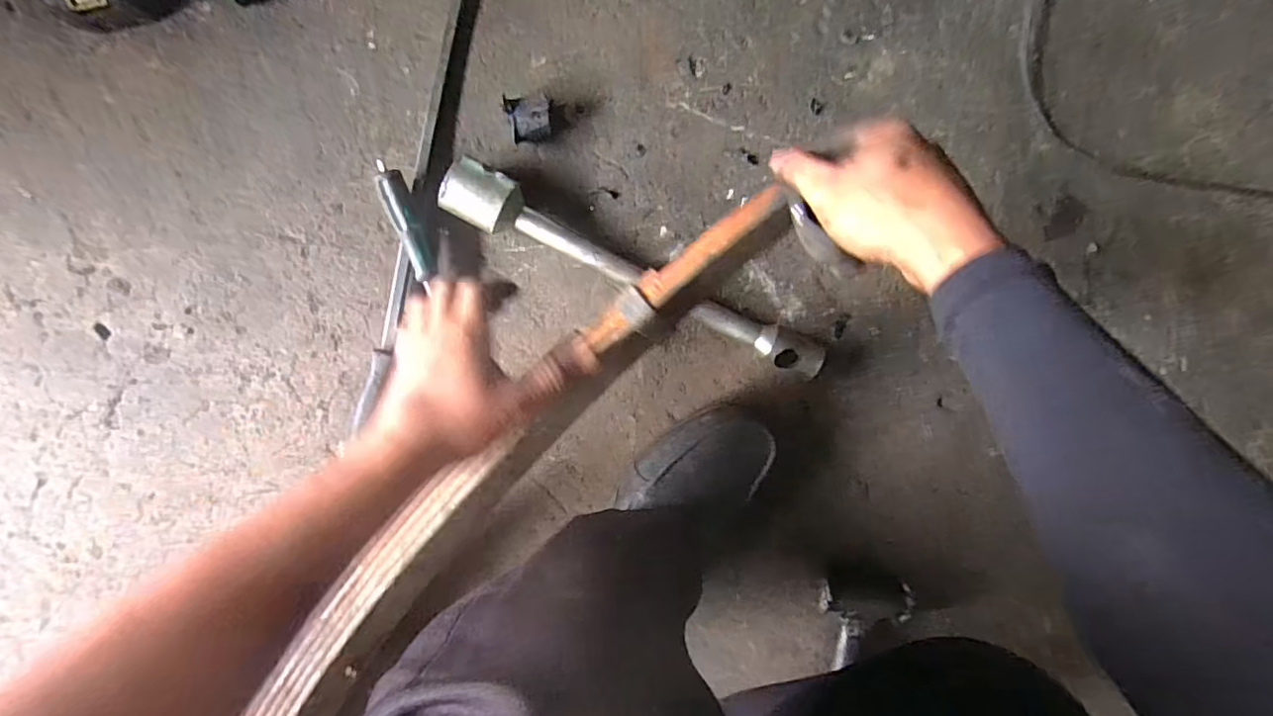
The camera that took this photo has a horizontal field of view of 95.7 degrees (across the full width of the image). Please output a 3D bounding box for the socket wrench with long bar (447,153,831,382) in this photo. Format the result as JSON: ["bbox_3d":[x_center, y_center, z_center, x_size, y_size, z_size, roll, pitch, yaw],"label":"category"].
[{"bbox_3d":[0.007,-0.083,0.564,0.392,0.054,0.053,24,92,-5],"label":"socket wrench with long bar"}]

